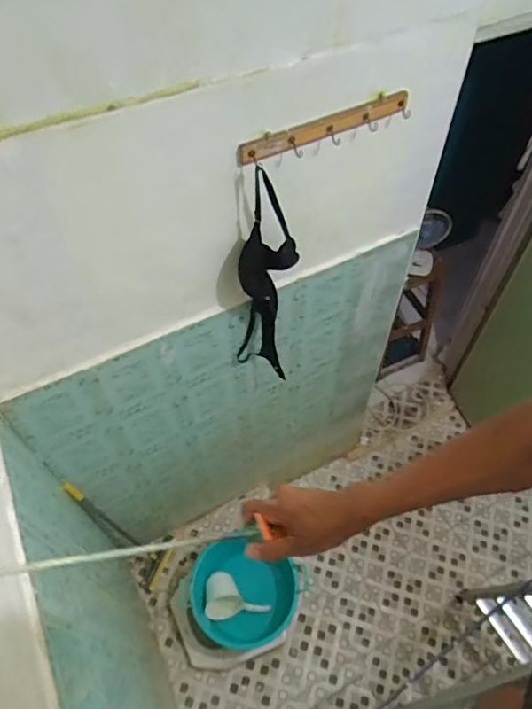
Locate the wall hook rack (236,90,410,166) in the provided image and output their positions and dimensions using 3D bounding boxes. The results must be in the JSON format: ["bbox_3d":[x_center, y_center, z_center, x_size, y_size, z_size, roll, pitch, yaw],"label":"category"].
[{"bbox_3d":[0.130,-0.466,1.067,0.415,0.072,0.036,-21,56,-13],"label":"wall hook rack"}]

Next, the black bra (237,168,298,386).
[{"bbox_3d":[-0.005,-0.167,1.282,0.148,0.610,0.090,9,55,8],"label":"black bra"}]

